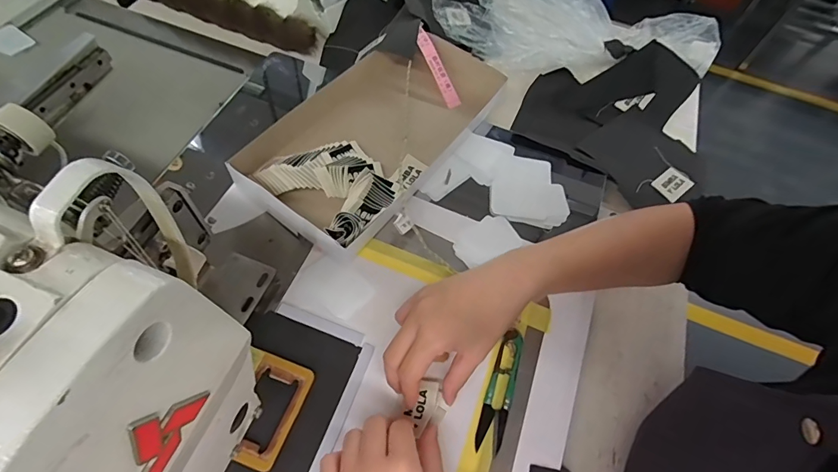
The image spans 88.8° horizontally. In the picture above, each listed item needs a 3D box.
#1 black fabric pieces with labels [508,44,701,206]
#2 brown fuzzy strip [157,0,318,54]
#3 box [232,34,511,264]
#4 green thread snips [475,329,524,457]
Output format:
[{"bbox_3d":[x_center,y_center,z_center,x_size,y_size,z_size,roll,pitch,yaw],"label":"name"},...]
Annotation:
[{"bbox_3d":[0.269,-0.157,0.566,0.244,0.061,0.228,29,61,11],"label":"black fabric pieces with labels"},{"bbox_3d":[-0.323,-0.337,0.608,0.390,0.023,0.047,22,94,8],"label":"brown fuzzy strip"},{"bbox_3d":[-0.047,-0.126,0.497,0.168,0.040,0.323,34,62,13],"label":"box"},{"bbox_3d":[0.072,0.131,0.375,0.024,0.013,0.106,18,60,5],"label":"green thread snips"}]

